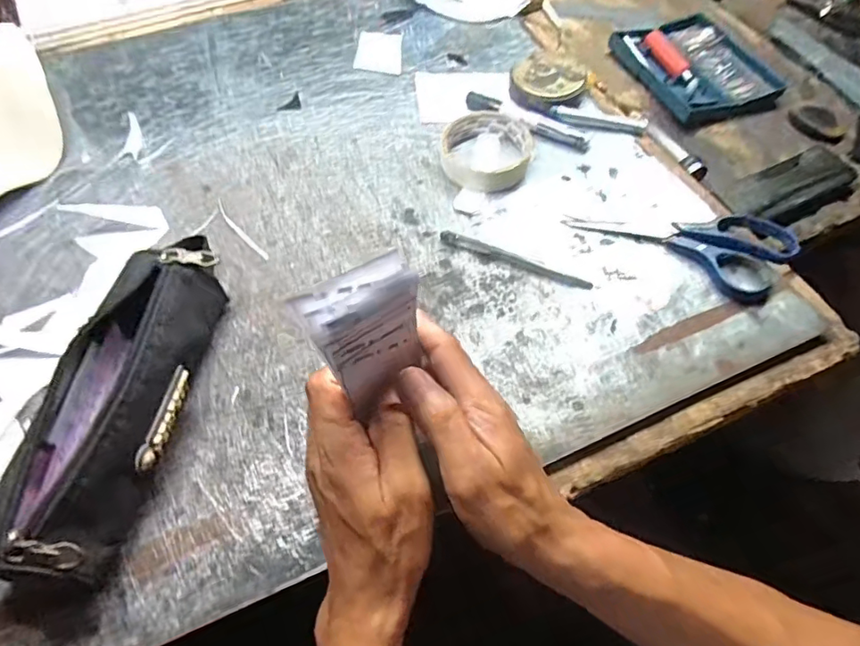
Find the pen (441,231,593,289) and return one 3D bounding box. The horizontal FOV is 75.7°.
[{"bbox_3d":[0.070,-0.053,0.460,0.130,0.006,0.010,24,64,10],"label":"pen"}]

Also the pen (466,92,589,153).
[{"bbox_3d":[0.094,-0.200,0.545,0.132,0.010,0.021,30,65,13],"label":"pen"}]

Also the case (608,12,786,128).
[{"bbox_3d":[0.301,-0.292,0.628,0.137,0.023,0.164,-21,65,-13],"label":"case"}]

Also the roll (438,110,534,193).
[{"bbox_3d":[0.056,-0.164,0.518,0.081,0.021,0.090,30,65,13],"label":"roll"}]

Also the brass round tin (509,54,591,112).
[{"bbox_3d":[0.118,-0.243,0.562,0.073,0.016,0.072,1,62,-2],"label":"brass round tin"}]

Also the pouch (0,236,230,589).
[{"bbox_3d":[-0.198,0.040,0.365,0.066,0.071,0.241,6,59,4],"label":"pouch"}]

